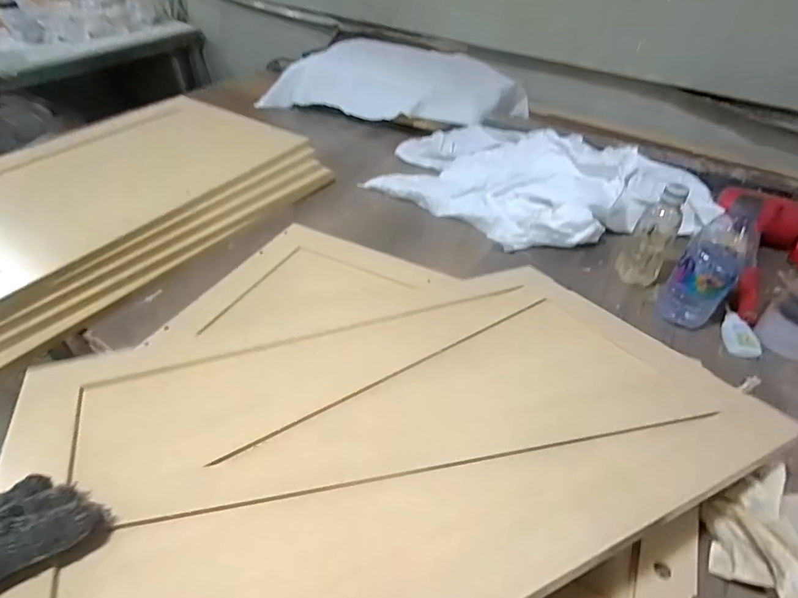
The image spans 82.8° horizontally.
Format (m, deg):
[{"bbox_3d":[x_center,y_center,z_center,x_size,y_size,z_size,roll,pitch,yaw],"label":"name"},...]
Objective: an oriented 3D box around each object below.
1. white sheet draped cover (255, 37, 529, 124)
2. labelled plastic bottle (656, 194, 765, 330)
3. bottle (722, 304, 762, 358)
[{"bbox_3d":[-0.016,-0.552,1.140,0.683,0.103,0.297,10,44,9],"label":"white sheet draped cover"},{"bbox_3d":[0.417,-0.044,0.604,0.071,0.183,0.075,33,51,29],"label":"labelled plastic bottle"},{"bbox_3d":[0.471,0.044,0.634,0.034,0.020,0.086,4,43,2],"label":"bottle"}]

